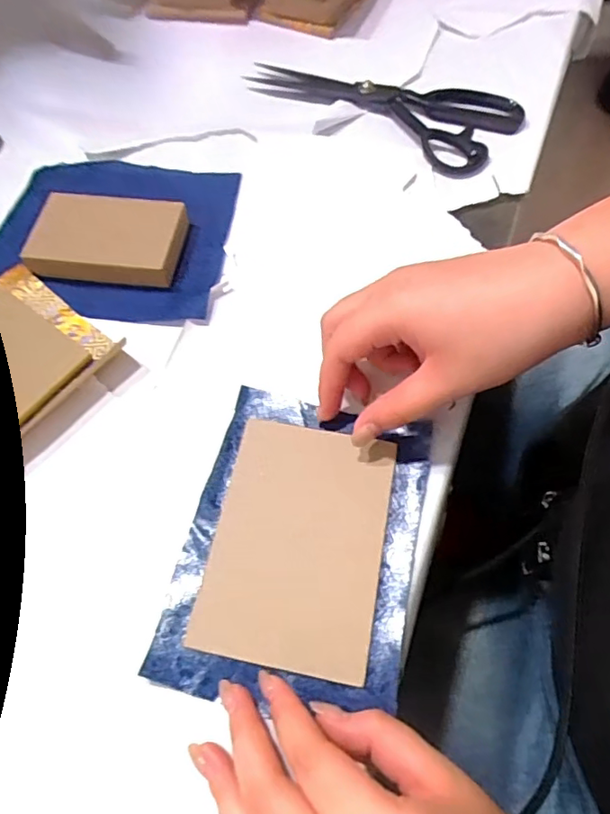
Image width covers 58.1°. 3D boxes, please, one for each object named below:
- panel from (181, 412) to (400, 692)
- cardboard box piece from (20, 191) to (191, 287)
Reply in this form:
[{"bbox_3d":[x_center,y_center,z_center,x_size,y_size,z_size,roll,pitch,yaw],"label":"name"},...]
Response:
[{"bbox_3d":[-0.004,0.073,0.310,0.092,0.005,0.133,9,63,7],"label":"panel"},{"bbox_3d":[-0.145,-0.126,0.406,0.106,0.019,0.065,8,62,6],"label":"cardboard box piece"}]

